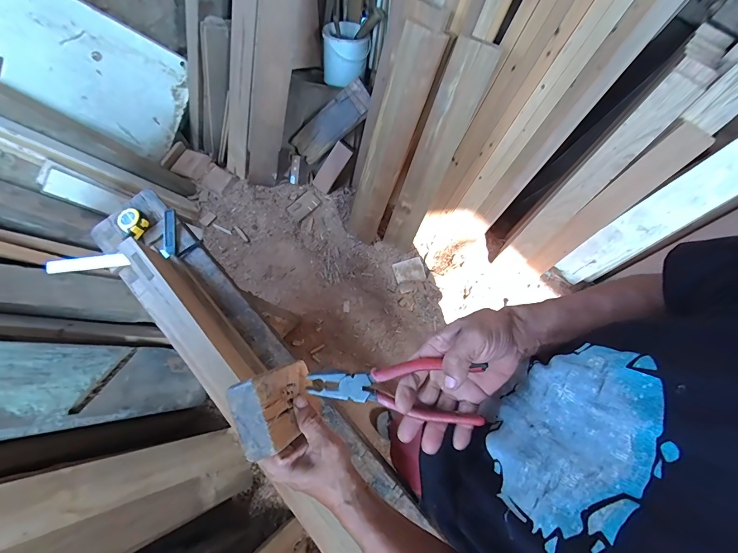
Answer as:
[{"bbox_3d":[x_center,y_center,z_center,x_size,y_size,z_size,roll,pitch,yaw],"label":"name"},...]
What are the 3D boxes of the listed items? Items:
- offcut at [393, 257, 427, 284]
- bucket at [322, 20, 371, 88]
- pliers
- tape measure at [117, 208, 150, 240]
[{"bbox_3d":[0.172,-0.024,1.527,0.126,0.019,0.102,-10,73,-4],"label":"offcut"},{"bbox_3d":[-0.088,-0.896,1.446,0.173,0.220,0.180,25,58,9],"label":"bucket"},{"bbox_3d":[0.027,0.123,0.383,0.183,0.017,0.060,0,72,4],"label":"pliers"},{"bbox_3d":[-0.581,-0.135,0.877,0.081,0.032,0.057,41,76,11],"label":"tape measure"}]

